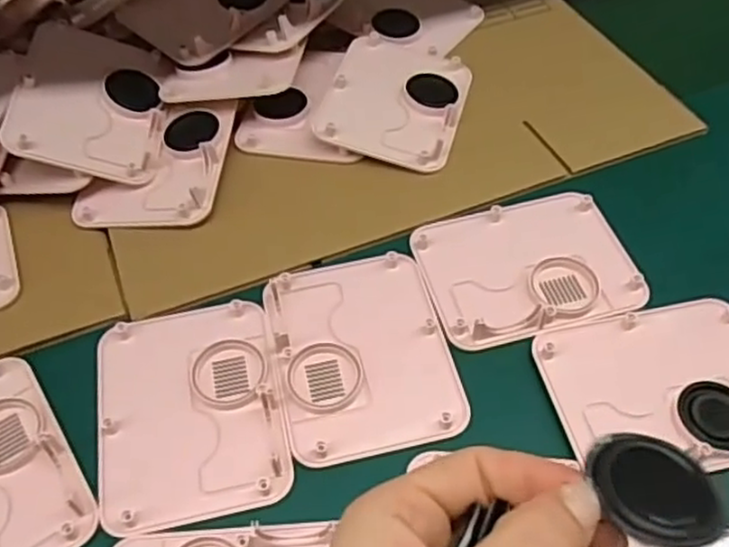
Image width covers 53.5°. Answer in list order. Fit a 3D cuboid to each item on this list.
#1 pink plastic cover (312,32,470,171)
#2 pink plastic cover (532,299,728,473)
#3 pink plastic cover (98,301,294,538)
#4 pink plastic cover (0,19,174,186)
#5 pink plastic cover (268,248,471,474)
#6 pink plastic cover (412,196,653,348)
[{"bbox_3d":[0.024,-0.130,0.531,0.097,0.016,0.124,13,53,12],"label":"pink plastic cover"},{"bbox_3d":[0.162,0.060,0.387,0.119,0.018,0.098,-9,51,-5],"label":"pink plastic cover"},{"bbox_3d":[-0.095,0.072,0.392,0.096,0.009,0.124,-11,52,-7],"label":"pink plastic cover"},{"bbox_3d":[-0.187,-0.122,0.501,0.096,0.010,0.124,11,58,-19],"label":"pink plastic cover"},{"bbox_3d":[-0.002,0.043,0.410,0.095,0.006,0.121,-11,52,-7],"label":"pink plastic cover"},{"bbox_3d":[0.101,-0.005,0.448,0.124,0.011,0.096,-13,52,-8],"label":"pink plastic cover"}]

